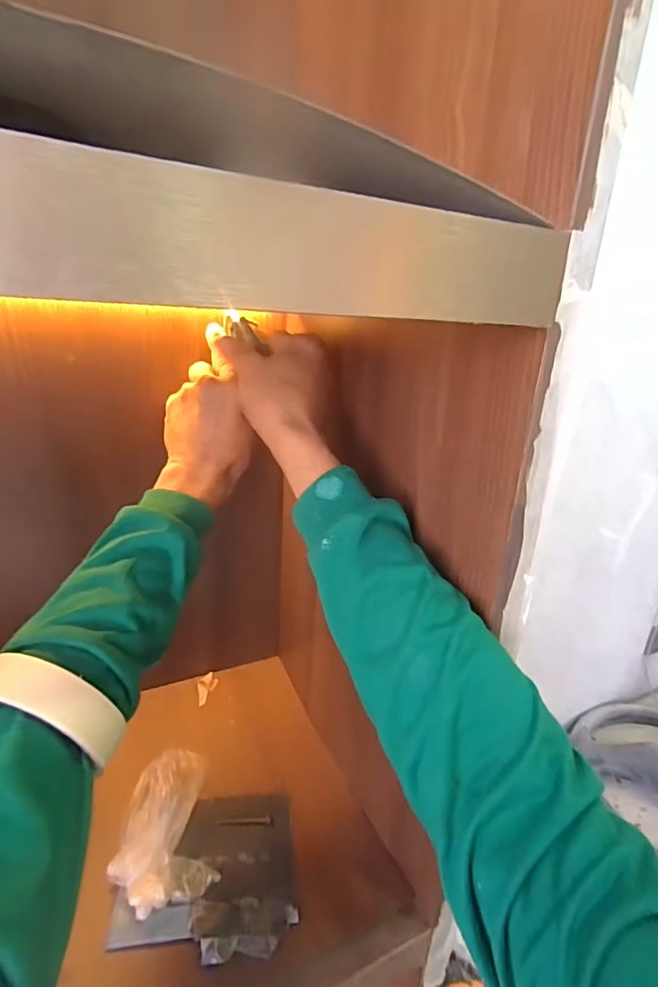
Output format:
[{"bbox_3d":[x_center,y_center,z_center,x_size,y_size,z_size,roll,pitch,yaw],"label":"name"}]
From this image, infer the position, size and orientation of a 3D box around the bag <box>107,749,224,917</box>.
[{"bbox_3d":[-0.140,0.279,0.419,0.075,0.034,0.124,-4,22,-20],"label":"bag"}]

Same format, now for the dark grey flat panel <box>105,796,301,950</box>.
[{"bbox_3d":[-0.098,0.305,0.413,0.138,0.009,0.113,4,17,-13],"label":"dark grey flat panel"}]

